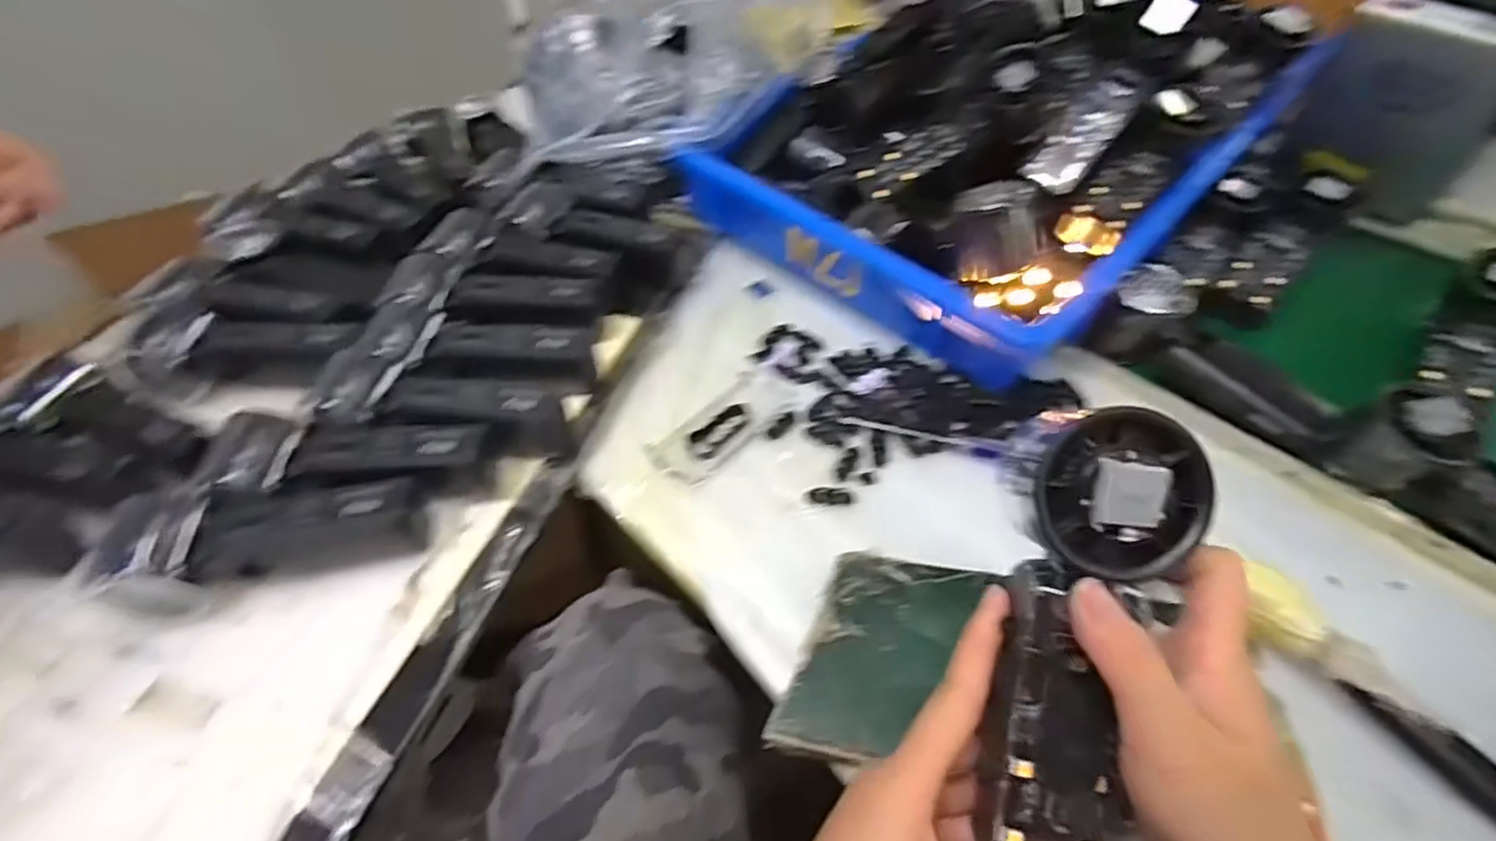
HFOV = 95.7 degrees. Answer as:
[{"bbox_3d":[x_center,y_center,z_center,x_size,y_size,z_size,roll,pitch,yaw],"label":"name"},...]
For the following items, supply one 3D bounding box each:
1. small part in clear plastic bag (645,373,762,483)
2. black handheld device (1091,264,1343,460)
[{"bbox_3d":[-0.020,0.004,0.467,0.043,0.014,0.099,31,57,27],"label":"small part in clear plastic bag"},{"bbox_3d":[0.317,-0.037,0.466,0.058,0.054,0.153,-28,53,-21],"label":"black handheld device"}]

